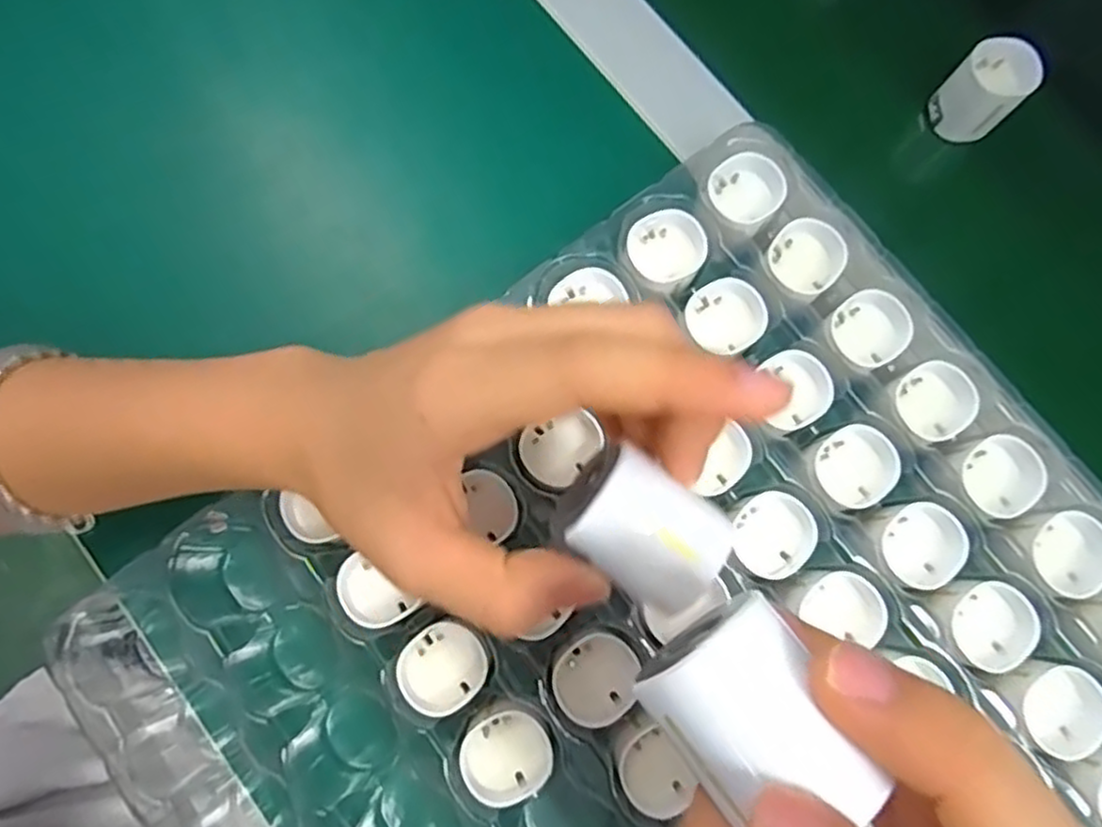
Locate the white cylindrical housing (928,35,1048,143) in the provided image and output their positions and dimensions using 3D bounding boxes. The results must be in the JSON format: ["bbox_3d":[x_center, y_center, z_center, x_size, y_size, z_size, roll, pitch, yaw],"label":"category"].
[{"bbox_3d":[0.197,-0.147,0.328,0.031,0.033,0.032,0,79,-2],"label":"white cylindrical housing"}]

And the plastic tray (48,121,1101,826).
[{"bbox_3d":[0.032,0.104,0.265,0.352,0.054,0.289,-38,83,-8],"label":"plastic tray"}]

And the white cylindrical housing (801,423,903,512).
[{"bbox_3d":[0.114,0.020,0.273,0.027,0.019,0.029,0,79,-2],"label":"white cylindrical housing"}]

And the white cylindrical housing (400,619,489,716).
[{"bbox_3d":[-0.038,0.090,0.255,0.028,0.013,0.028,0,79,-2],"label":"white cylindrical housing"}]

